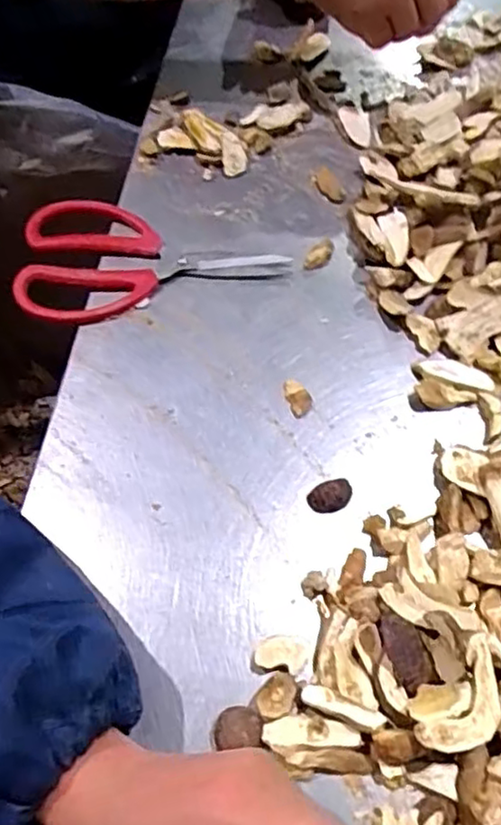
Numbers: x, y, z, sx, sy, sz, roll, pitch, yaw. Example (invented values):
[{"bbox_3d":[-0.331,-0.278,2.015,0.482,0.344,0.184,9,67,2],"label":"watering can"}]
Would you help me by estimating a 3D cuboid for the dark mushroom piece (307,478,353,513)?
[{"bbox_3d":[0.047,0.050,0.393,0.025,0.013,0.017,-12,63,-7],"label":"dark mushroom piece"}]

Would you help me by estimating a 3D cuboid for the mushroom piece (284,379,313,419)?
[{"bbox_3d":[0.031,-0.010,0.431,0.015,0.005,0.025,-22,65,-12],"label":"mushroom piece"}]

